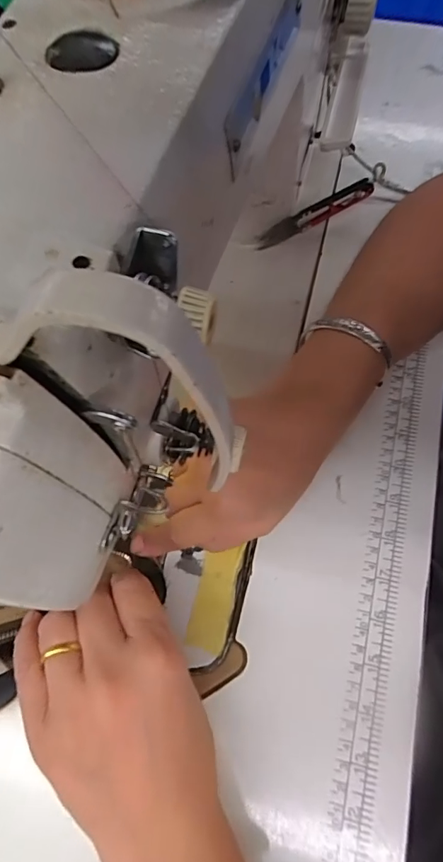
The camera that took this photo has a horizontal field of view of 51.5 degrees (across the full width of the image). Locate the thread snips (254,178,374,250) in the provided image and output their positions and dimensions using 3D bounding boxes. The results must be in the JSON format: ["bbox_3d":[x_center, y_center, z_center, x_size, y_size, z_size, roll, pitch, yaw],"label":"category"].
[{"bbox_3d":[0.081,-0.186,0.396,0.105,0.032,0.007,-24,69,-9],"label":"thread snips"}]

